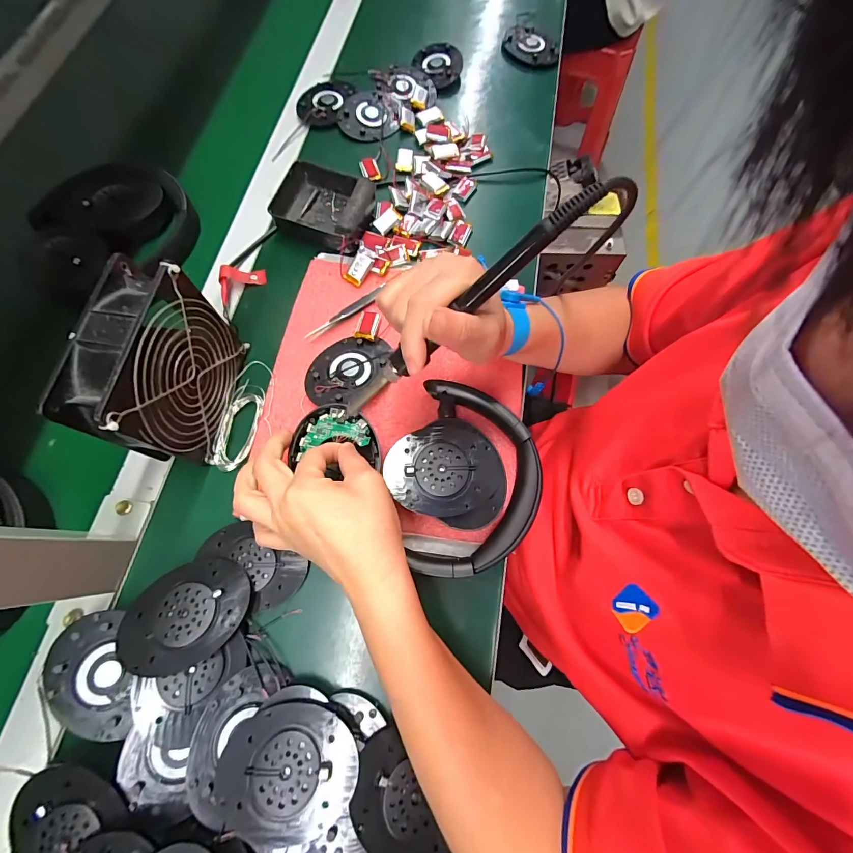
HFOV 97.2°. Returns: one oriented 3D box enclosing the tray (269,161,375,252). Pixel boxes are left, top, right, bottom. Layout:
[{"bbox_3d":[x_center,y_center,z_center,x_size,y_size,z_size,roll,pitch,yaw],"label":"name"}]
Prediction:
[{"bbox_3d":[-0.111,-0.236,0.405,0.101,0.034,0.092,11,72,3],"label":"tray"}]

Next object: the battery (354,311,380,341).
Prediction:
[{"bbox_3d":[-0.057,-0.098,0.364,0.020,0.006,0.032,10,72,2],"label":"battery"}]

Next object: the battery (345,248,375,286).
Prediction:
[{"bbox_3d":[-0.069,-0.161,0.382,0.018,0.005,0.034,33,98,-4],"label":"battery"}]

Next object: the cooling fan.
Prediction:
[{"bbox_3d":[-0.198,-0.040,0.288,0.043,0.116,0.126,8,72,2],"label":"cooling fan"}]

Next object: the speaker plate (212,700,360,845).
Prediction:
[{"bbox_3d":[-0.090,0.221,0.243,0.087,0.013,0.066,1,72,-1],"label":"speaker plate"}]

